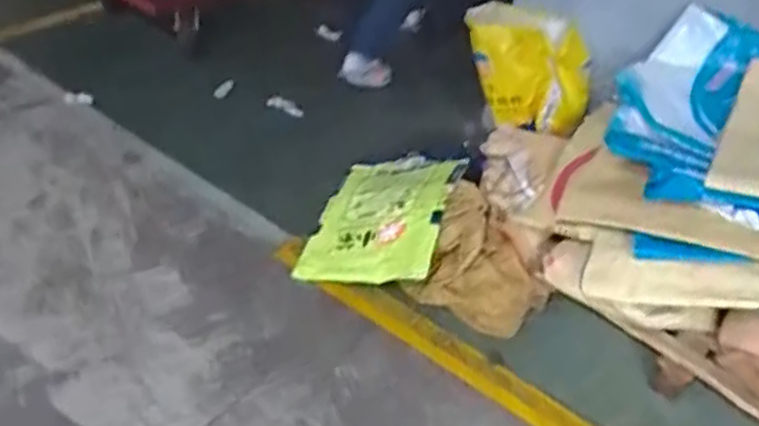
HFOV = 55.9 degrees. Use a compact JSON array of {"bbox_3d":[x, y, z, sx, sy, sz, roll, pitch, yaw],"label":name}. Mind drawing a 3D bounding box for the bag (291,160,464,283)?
[{"bbox_3d":[0.013,-0.008,1.960,0.362,0.073,0.522,2,44,21],"label":"bag"}]

